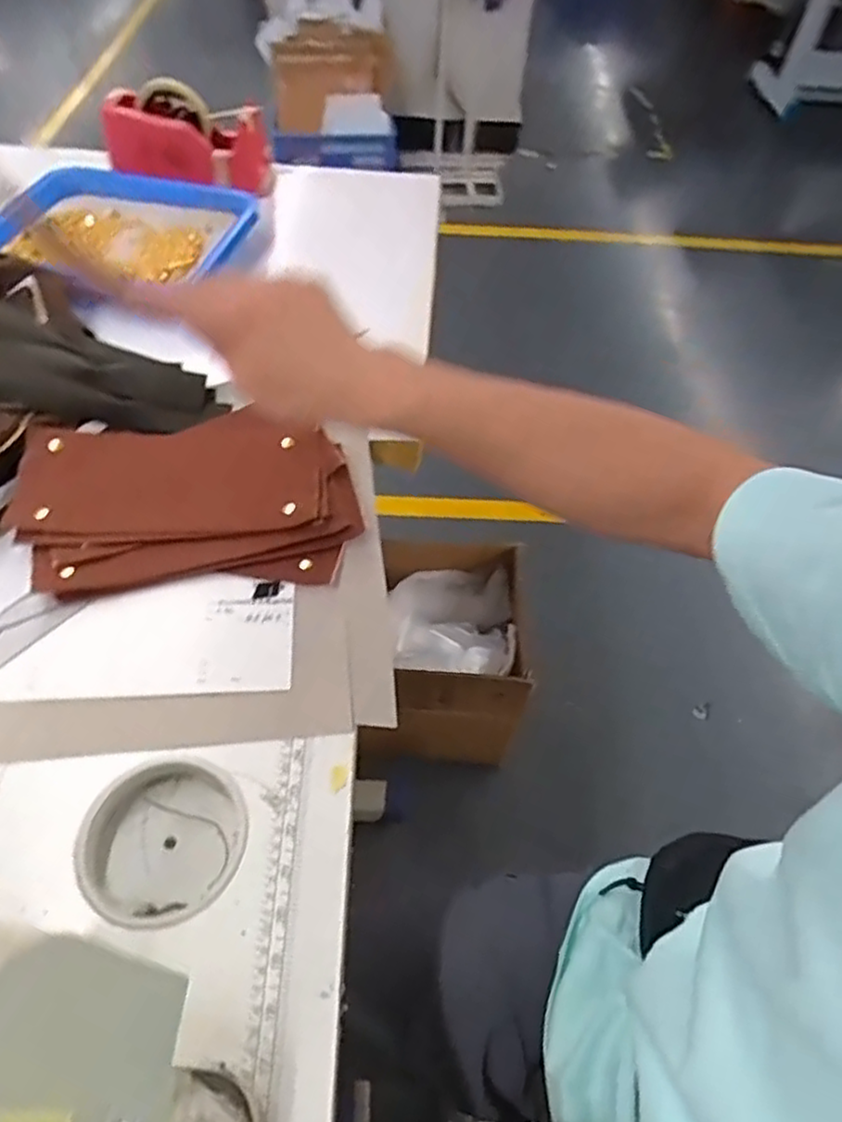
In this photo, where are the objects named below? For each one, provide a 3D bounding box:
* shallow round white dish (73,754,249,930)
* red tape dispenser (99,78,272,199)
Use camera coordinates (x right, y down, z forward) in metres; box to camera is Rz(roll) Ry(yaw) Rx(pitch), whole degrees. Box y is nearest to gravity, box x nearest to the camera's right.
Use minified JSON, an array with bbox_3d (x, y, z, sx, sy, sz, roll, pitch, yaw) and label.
[{"bbox_3d":[-0.173,0.190,0.471,0.104,0.028,0.104,2,53,-2],"label":"shallow round white dish"},{"bbox_3d":[-0.301,-0.546,0.891,0.201,0.102,0.061,8,53,2],"label":"red tape dispenser"}]

